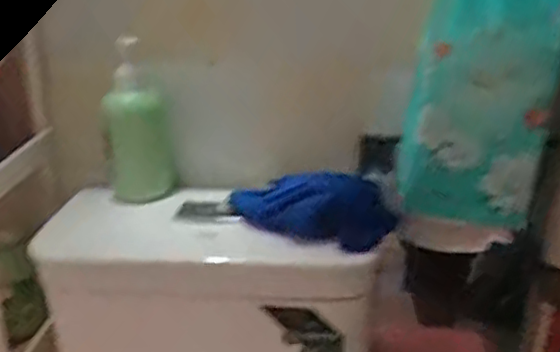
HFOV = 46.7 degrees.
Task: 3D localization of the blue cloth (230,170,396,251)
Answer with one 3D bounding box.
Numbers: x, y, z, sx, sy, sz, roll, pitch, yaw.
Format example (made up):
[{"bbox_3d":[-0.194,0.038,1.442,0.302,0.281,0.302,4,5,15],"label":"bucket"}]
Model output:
[{"bbox_3d":[0.032,0.030,0.713,0.175,0.067,0.069,13,27,25],"label":"blue cloth"}]

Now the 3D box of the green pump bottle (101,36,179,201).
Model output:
[{"bbox_3d":[-0.178,-0.063,0.814,0.084,0.173,0.075,-5,25,-14],"label":"green pump bottle"}]

